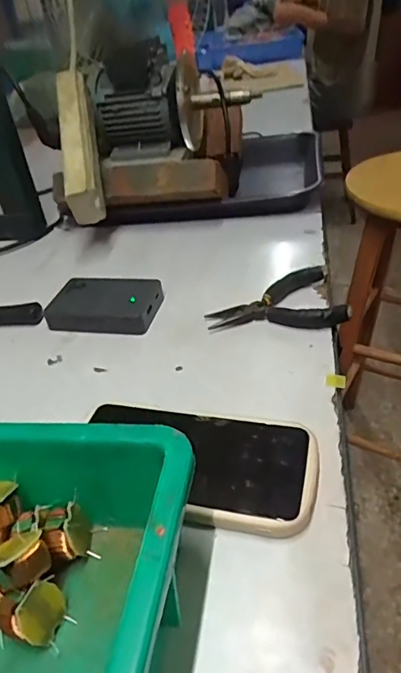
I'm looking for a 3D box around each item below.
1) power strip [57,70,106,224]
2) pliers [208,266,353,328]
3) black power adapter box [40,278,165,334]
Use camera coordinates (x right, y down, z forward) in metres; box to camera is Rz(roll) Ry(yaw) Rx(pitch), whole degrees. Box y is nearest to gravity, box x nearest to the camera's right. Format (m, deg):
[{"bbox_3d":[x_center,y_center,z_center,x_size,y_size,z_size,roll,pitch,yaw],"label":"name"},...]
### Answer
[{"bbox_3d":[-0.148,-0.238,0.583,0.041,0.056,0.207,-10,73,-3],"label":"power strip"},{"bbox_3d":[0.072,-0.034,0.457,0.124,0.022,0.078,-1,37,9],"label":"pliers"},{"bbox_3d":[-0.097,-0.031,0.484,0.114,0.024,0.073,7,39,18],"label":"black power adapter box"}]

